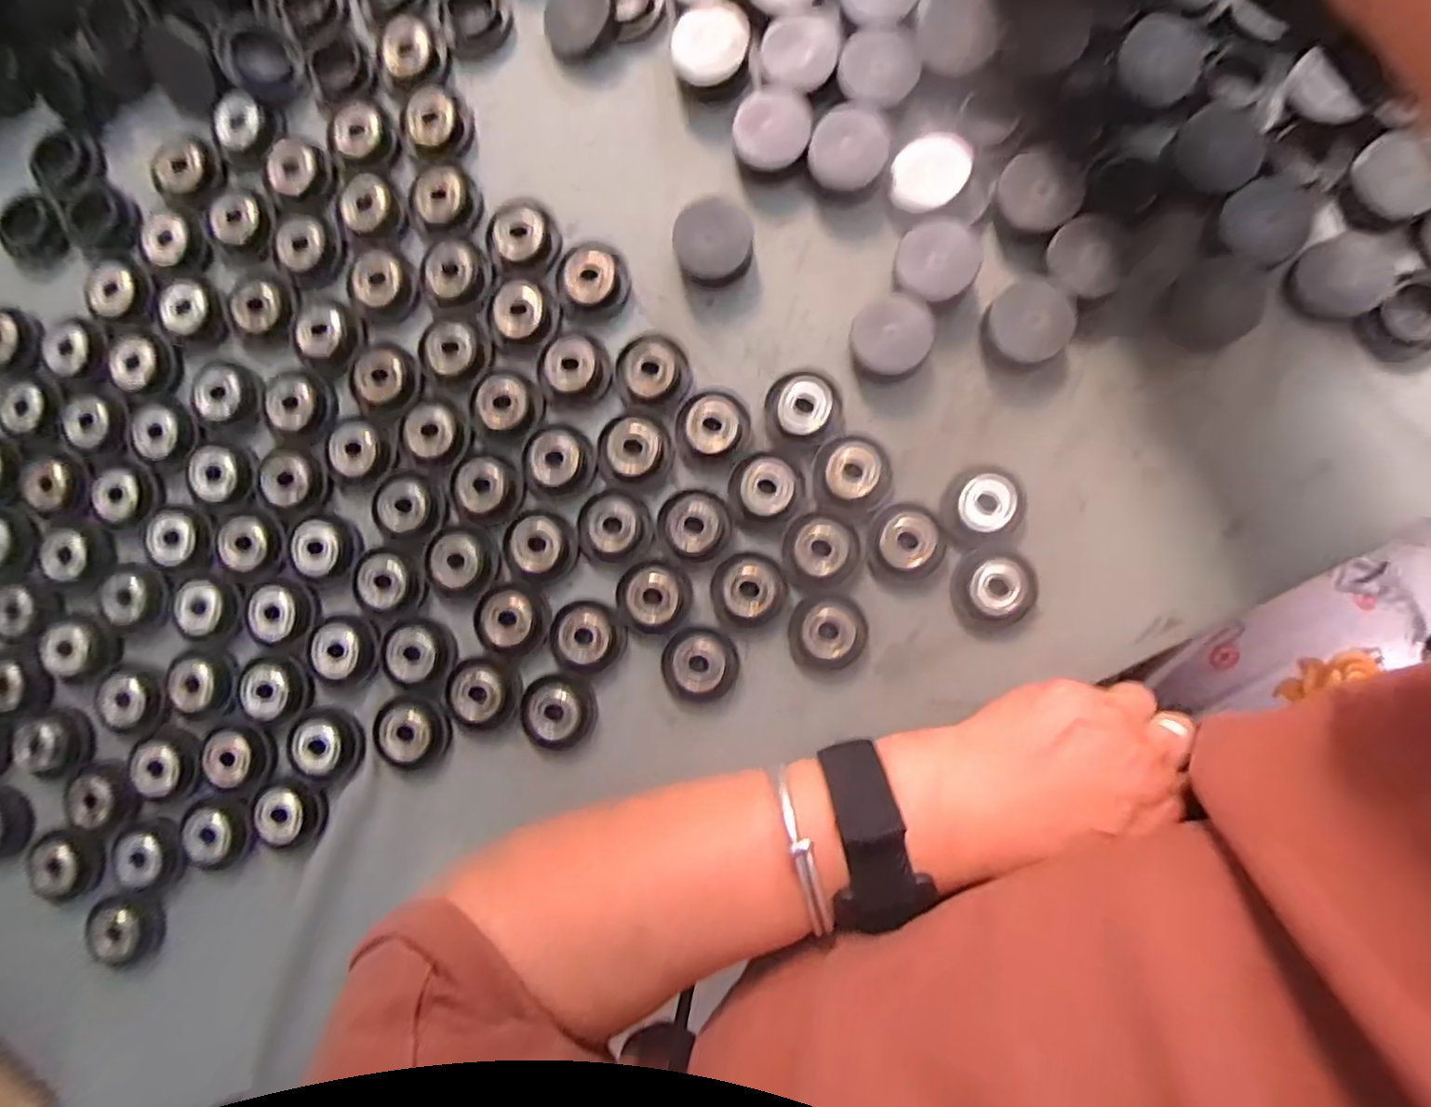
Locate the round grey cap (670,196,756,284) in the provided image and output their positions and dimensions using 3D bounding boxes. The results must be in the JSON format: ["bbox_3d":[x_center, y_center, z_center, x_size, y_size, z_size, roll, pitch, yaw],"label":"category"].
[{"bbox_3d":[0.000,-0.131,0.283,0.032,0.017,0.030,0,89,5],"label":"round grey cap"}]

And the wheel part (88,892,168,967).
[{"bbox_3d":[-0.258,0.165,0.294,0.033,0.005,0.030,0,89,5],"label":"wheel part"}]

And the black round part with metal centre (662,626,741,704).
[{"bbox_3d":[-0.006,0.047,0.280,0.031,0.010,0.031,0,89,5],"label":"black round part with metal centre"}]

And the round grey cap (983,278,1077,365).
[{"bbox_3d":[0.124,-0.091,0.270,0.034,0.018,0.032,0,89,5],"label":"round grey cap"}]

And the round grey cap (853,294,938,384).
[{"bbox_3d":[0.072,-0.089,0.277,0.032,0.013,0.031,0,89,5],"label":"round grey cap"}]

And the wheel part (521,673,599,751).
[{"bbox_3d":[-0.067,0.068,0.283,0.031,0.012,0.031,0,89,5],"label":"wheel part"}]

